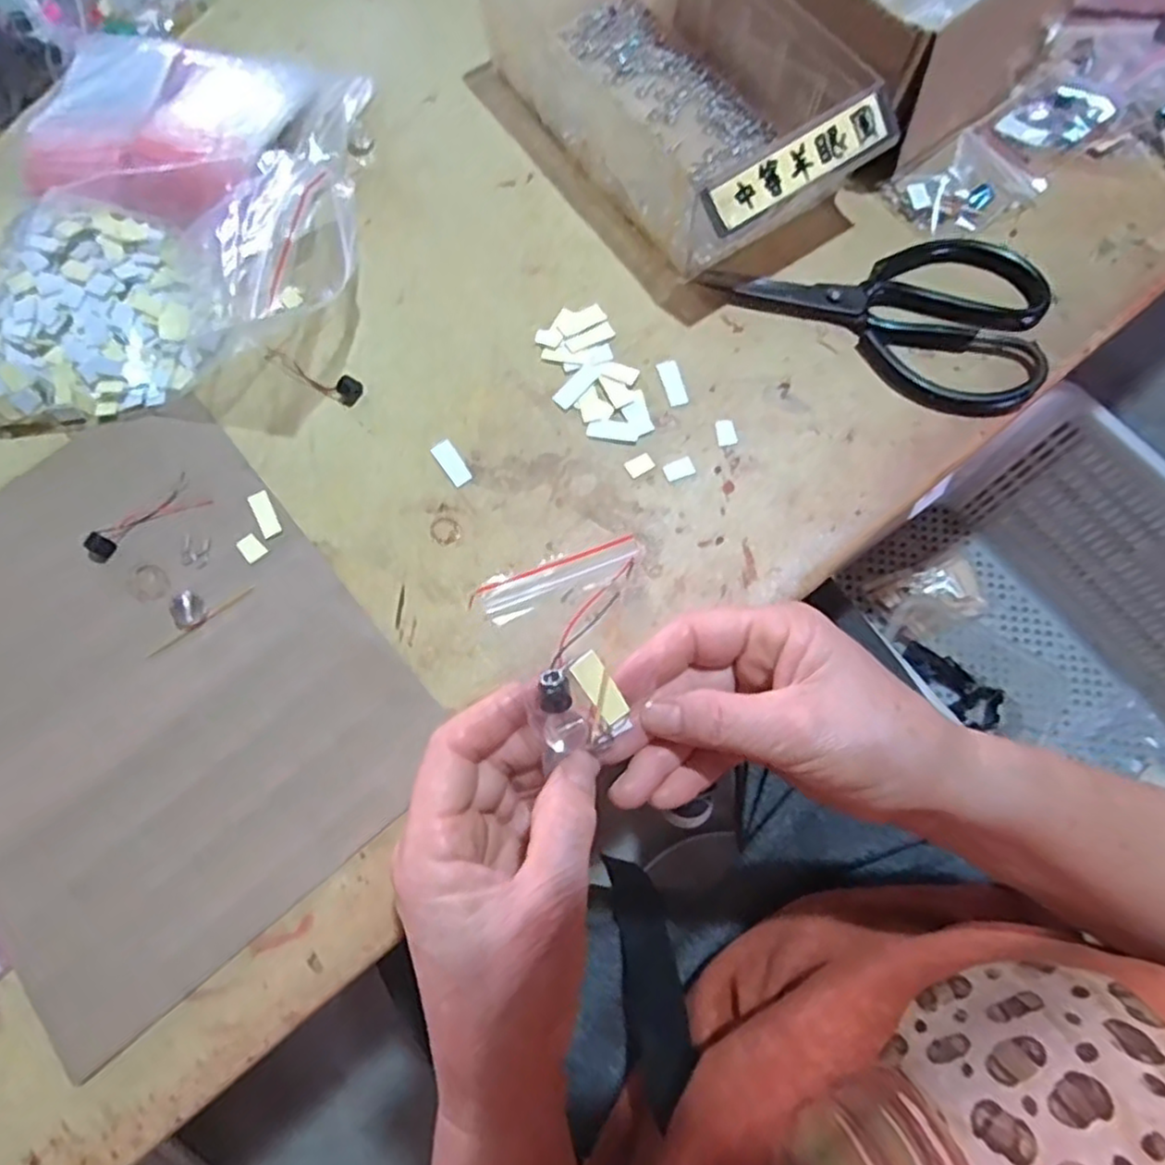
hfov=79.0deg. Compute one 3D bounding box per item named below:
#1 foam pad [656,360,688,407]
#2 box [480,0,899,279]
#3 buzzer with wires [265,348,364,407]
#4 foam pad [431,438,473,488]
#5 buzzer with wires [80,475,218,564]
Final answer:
[{"bbox_3d":[0.050,-0.110,0.389,0.011,0.004,0.029,-15,72,-2],"label":"foam pad"},{"bbox_3d":[0.051,-0.295,0.418,0.126,0.065,0.246,-34,74,-8],"label":"box"},{"bbox_3d":[-0.152,-0.120,0.398,0.065,0.008,0.016,30,76,11],"label":"buzzer with wires"},{"bbox_3d":[-0.070,-0.065,0.378,0.012,0.004,0.027,-32,74,-8],"label":"foam pad"},{"bbox_3d":[-0.230,-0.032,0.370,0.063,0.009,0.022,-39,75,-9],"label":"buzzer with wires"}]

